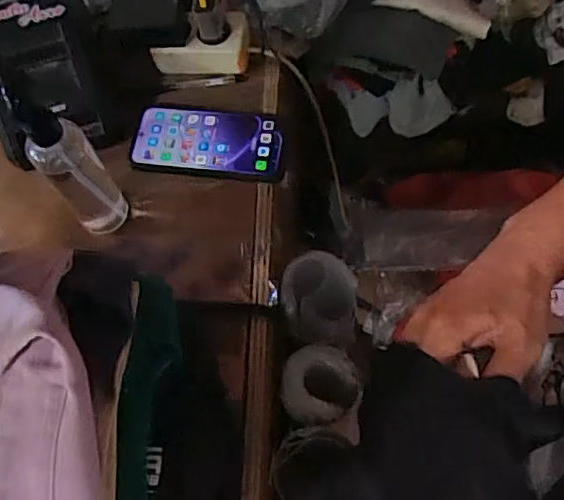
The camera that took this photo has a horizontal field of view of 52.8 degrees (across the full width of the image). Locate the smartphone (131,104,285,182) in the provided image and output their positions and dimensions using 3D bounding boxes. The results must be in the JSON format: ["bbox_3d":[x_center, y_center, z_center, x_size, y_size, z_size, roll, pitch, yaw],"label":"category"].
[{"bbox_3d":[-0.080,-0.116,0.608,0.165,0.015,0.082,7,67,4],"label":"smartphone"}]

